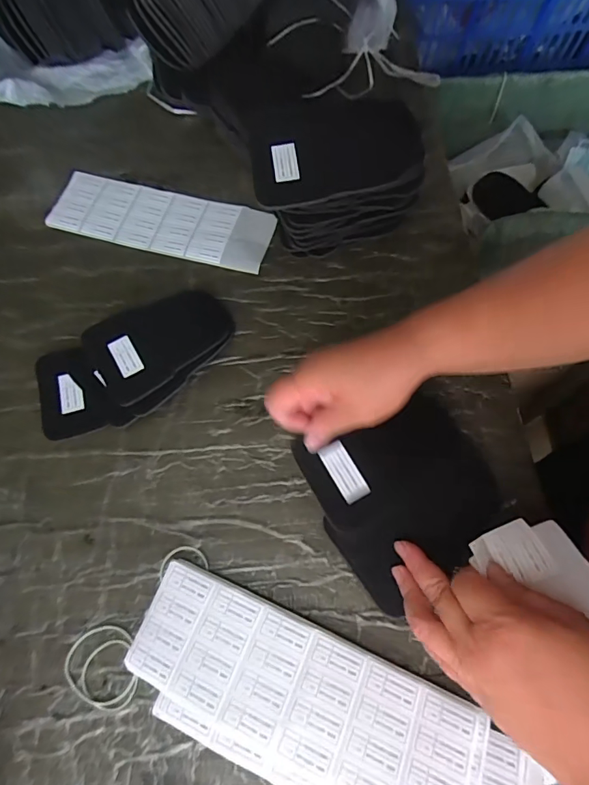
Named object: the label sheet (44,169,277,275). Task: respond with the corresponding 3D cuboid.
[{"bbox_3d":[-0.147,-0.196,0.512,0.247,0.013,0.079,14,69,7],"label":"label sheet"}]

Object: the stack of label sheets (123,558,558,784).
[{"bbox_3d":[0.022,0.234,0.325,0.303,0.029,0.102,23,70,10],"label":"stack of label sheets"}]

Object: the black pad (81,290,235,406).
[{"bbox_3d":[-0.129,-0.055,0.445,0.137,0.017,0.090,-31,73,-15],"label":"black pad"}]

